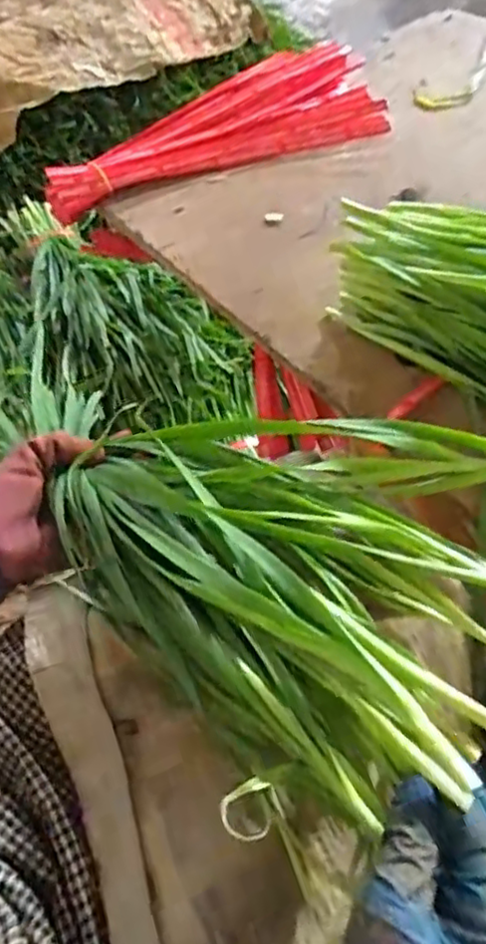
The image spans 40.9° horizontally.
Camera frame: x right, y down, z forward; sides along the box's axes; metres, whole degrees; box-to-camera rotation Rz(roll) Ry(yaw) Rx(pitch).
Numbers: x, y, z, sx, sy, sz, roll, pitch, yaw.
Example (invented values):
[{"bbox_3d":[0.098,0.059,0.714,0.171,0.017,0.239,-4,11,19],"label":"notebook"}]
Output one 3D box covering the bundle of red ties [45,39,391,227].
[{"bbox_3d":[-0.035,-0.335,0.635,0.330,0.042,0.129,-19,58,-8],"label":"bundle of red ties"}]

